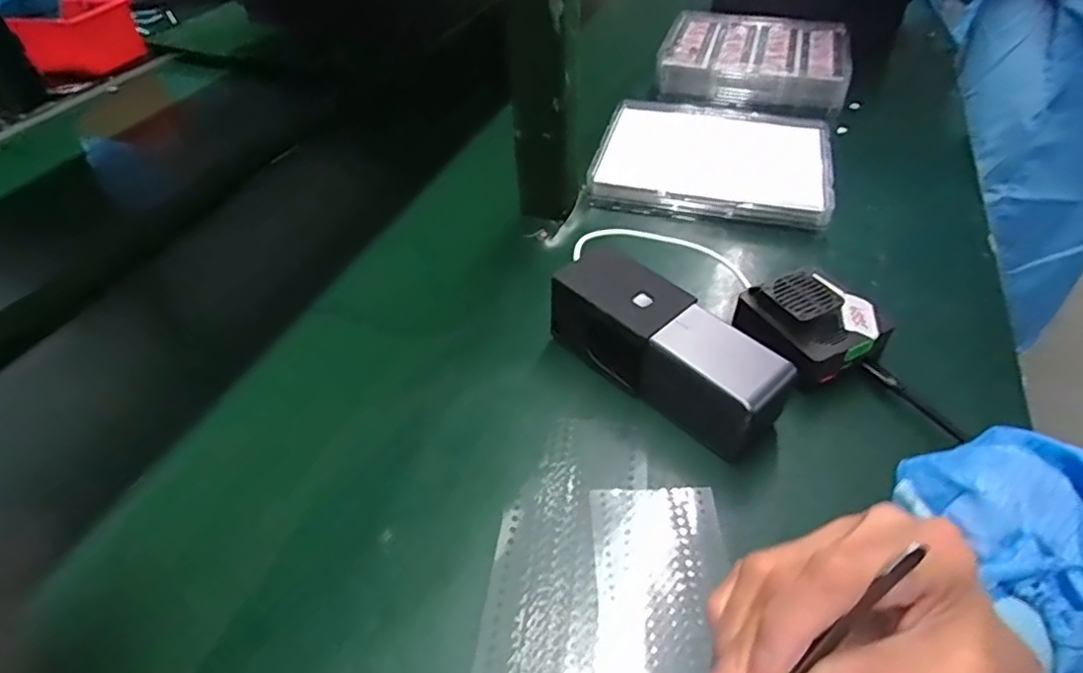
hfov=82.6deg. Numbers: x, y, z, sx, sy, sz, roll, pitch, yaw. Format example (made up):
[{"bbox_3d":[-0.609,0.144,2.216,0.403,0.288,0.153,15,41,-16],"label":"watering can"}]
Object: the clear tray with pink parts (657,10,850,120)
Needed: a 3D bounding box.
[{"bbox_3d":[0.259,-0.343,0.759,0.216,0.042,0.181,14,46,13],"label":"clear tray with pink parts"}]

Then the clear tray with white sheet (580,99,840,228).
[{"bbox_3d":[0.166,-0.172,0.600,0.213,0.031,0.171,10,47,12],"label":"clear tray with white sheet"}]

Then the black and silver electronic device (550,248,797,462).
[{"bbox_3d":[0.081,0.006,0.408,0.061,0.059,0.171,-34,54,-27],"label":"black and silver electronic device"}]

